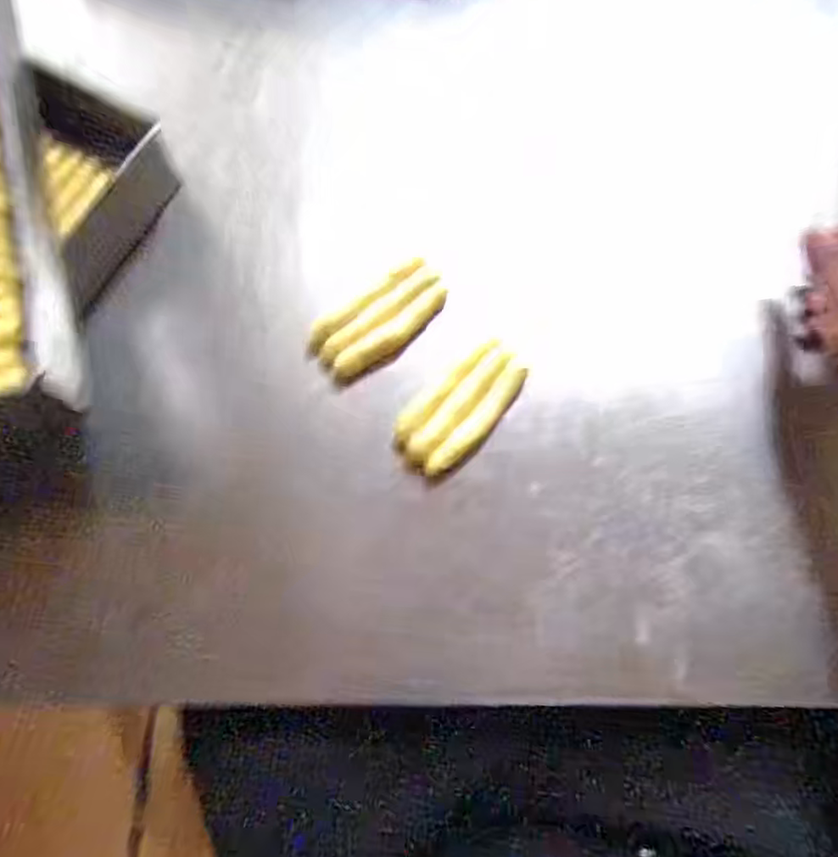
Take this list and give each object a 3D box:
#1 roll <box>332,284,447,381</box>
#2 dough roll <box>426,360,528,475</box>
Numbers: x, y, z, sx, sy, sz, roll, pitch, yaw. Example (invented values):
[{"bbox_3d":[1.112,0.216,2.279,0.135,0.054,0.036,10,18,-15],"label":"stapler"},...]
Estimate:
[{"bbox_3d":[-0.017,-0.068,0.433,0.097,0.014,0.016,-38,75,-11],"label":"roll"},{"bbox_3d":[0.042,-0.005,0.415,0.019,0.013,0.098,38,76,13],"label":"dough roll"}]

